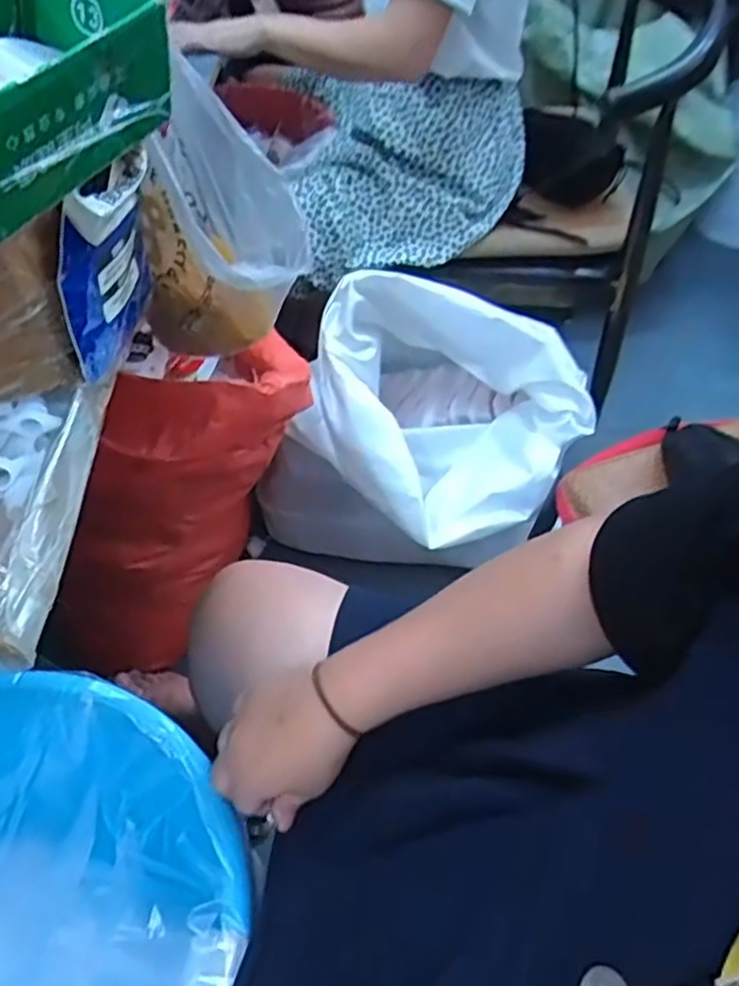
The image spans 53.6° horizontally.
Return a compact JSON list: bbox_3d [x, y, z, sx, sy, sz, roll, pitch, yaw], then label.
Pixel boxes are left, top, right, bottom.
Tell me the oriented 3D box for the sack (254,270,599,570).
[{"bbox_3d":[0.090,-0.074,1.162,0.410,0.469,0.330,32,58,20],"label":"sack"}]

